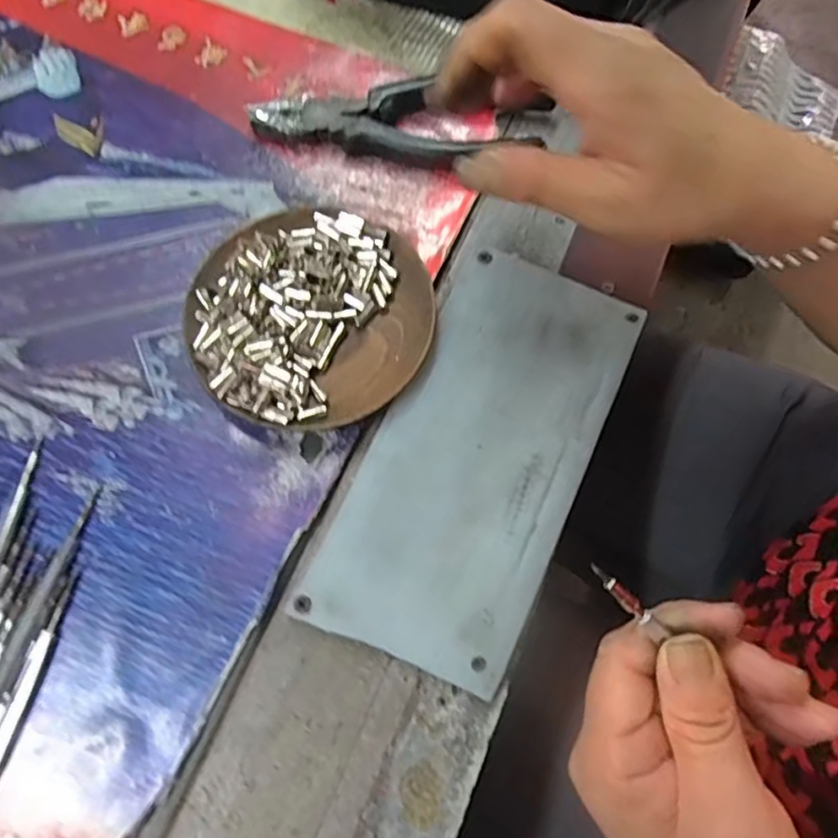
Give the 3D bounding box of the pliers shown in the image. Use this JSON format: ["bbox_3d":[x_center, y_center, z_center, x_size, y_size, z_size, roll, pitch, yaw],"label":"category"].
[{"bbox_3d":[-0.012,-0.163,0.333,0.158,0.019,0.040,5,72,4],"label":"pliers"}]

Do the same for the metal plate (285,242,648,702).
[{"bbox_3d":[0.030,0.013,0.282,0.094,0.012,0.197,24,73,6],"label":"metal plate"}]

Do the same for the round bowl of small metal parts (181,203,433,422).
[{"bbox_3d":[-0.053,-0.049,0.295,0.112,0.020,0.112,1,72,-2],"label":"round bowl of small metal parts"}]

